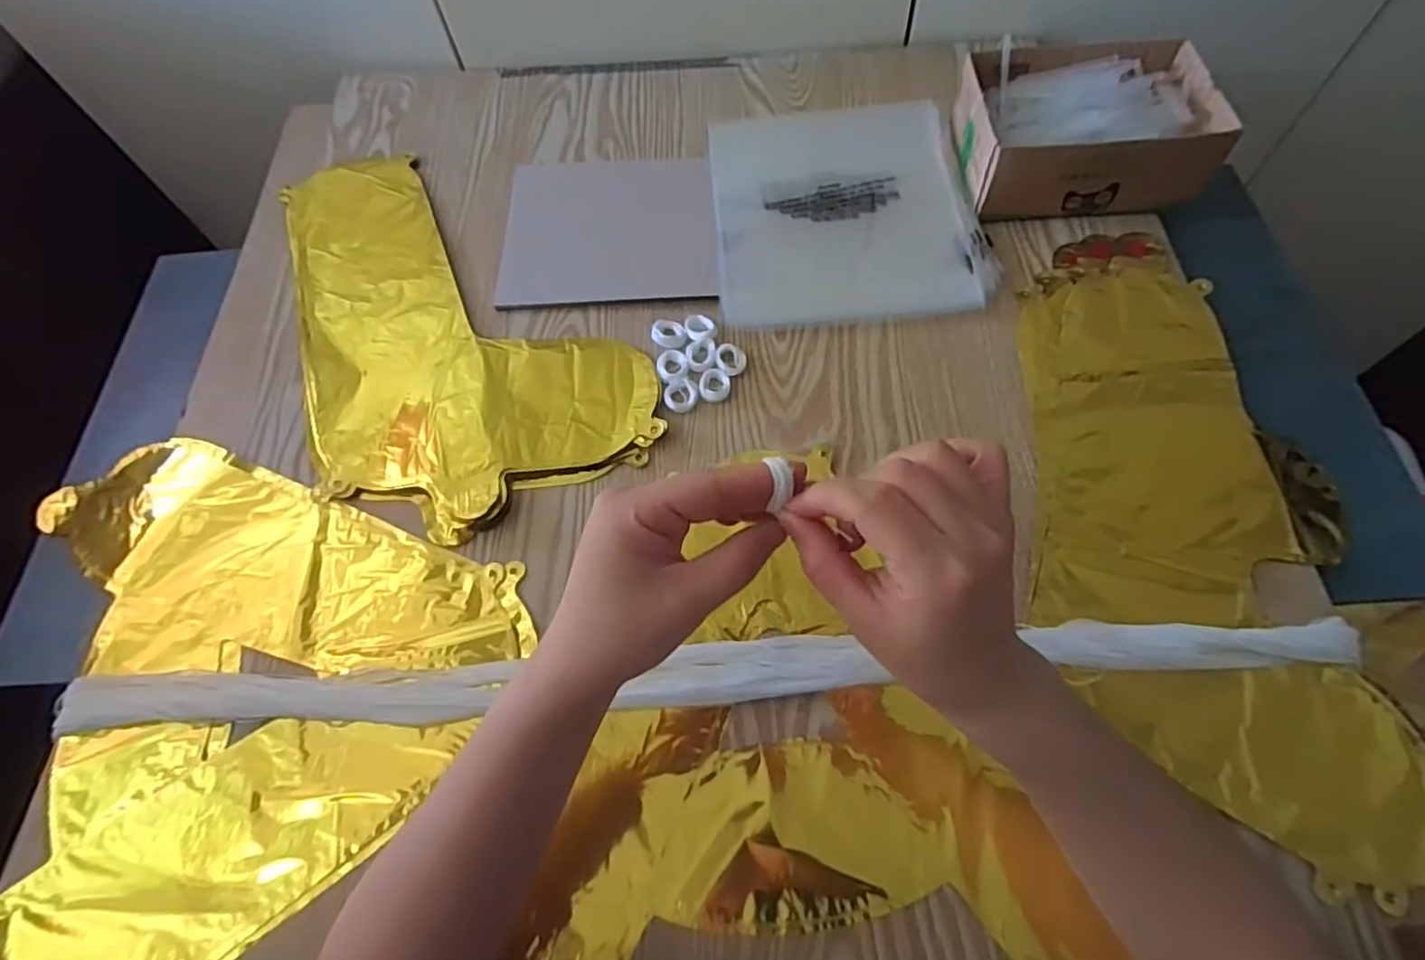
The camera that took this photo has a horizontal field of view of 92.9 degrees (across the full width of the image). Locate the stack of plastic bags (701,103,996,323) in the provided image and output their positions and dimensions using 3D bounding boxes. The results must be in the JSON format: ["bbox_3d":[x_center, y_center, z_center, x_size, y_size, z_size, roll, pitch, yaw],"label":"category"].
[{"bbox_3d":[0.109,-0.236,0.577,0.209,0.014,0.240,-4,64,1],"label":"stack of plastic bags"}]

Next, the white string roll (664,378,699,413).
[{"bbox_3d":[-0.023,-0.063,0.504,0.025,0.005,0.025,-1,64,3],"label":"white string roll"}]

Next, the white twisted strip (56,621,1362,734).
[{"bbox_3d":[-0.016,0.118,0.412,0.772,0.018,0.035,-3,64,1],"label":"white twisted strip"}]

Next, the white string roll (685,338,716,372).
[{"bbox_3d":[-0.009,-0.096,0.517,0.023,0.004,0.030,1,64,4],"label":"white string roll"}]

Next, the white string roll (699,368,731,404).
[{"bbox_3d":[0.002,-0.071,0.508,0.023,0.006,0.026,-3,64,2],"label":"white string roll"}]

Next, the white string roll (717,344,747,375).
[{"bbox_3d":[0.014,-0.091,0.515,0.022,0.007,0.028,-3,64,2],"label":"white string roll"}]

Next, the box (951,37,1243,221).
[{"bbox_3d":[0.297,-0.286,0.553,0.188,0.063,0.142,1,64,4],"label":"box"}]

